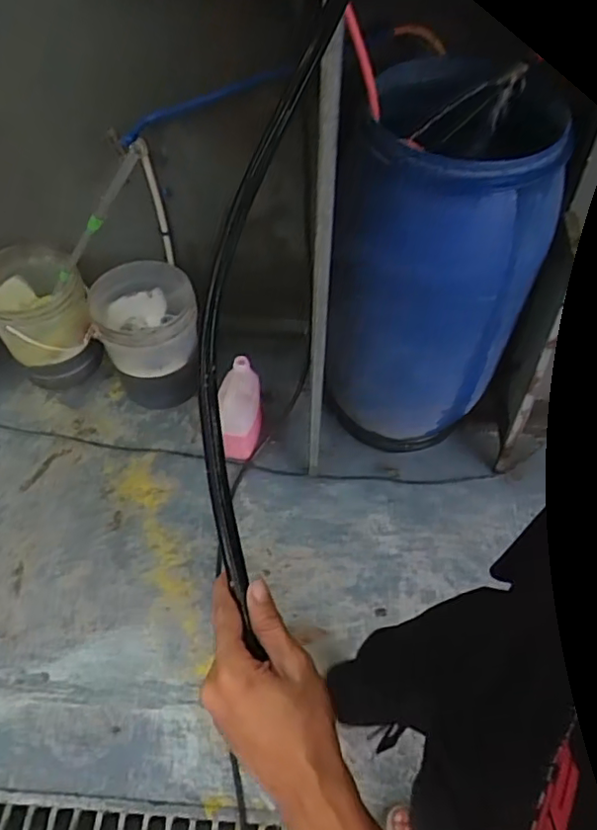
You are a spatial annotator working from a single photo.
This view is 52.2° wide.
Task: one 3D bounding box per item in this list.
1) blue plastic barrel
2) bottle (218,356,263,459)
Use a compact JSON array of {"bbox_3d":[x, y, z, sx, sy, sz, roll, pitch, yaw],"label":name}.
[{"bbox_3d":[0.332,-0.291,1.554,0.448,0.954,0.507,6,52,6],"label":"blue plastic barrel"},{"bbox_3d":[-0.162,-0.004,1.759,0.126,0.314,0.128,-3,26,-7],"label":"bottle"}]

